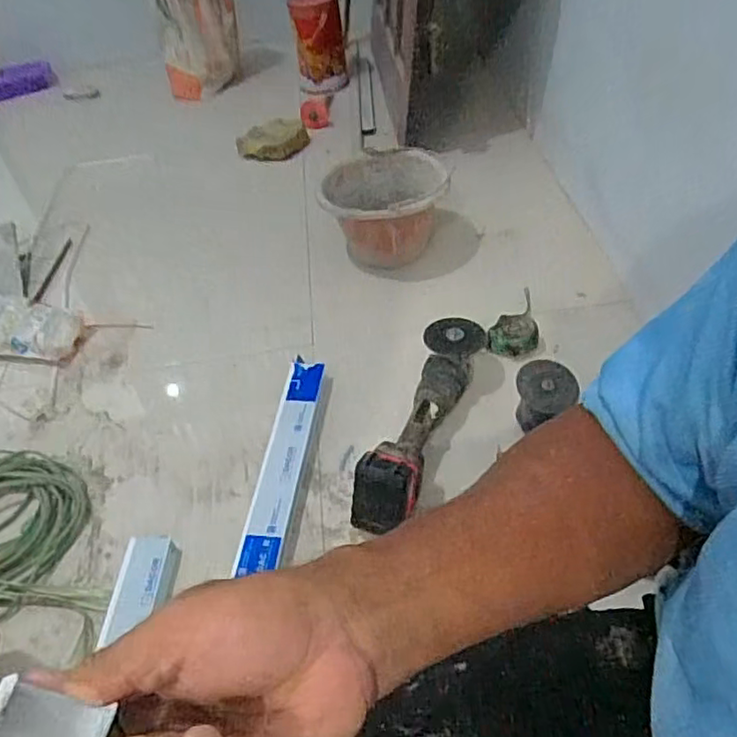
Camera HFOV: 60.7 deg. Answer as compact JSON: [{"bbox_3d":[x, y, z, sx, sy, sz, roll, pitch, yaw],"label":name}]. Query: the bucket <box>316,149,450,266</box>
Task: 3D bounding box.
[{"bbox_3d":[0.037,-0.346,1.298,0.242,0.143,0.238,-4,47,4],"label":"bucket"}]

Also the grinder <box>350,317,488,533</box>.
[{"bbox_3d":[0.083,0.074,0.968,0.086,0.105,0.389,13,50,19],"label":"grinder"}]

